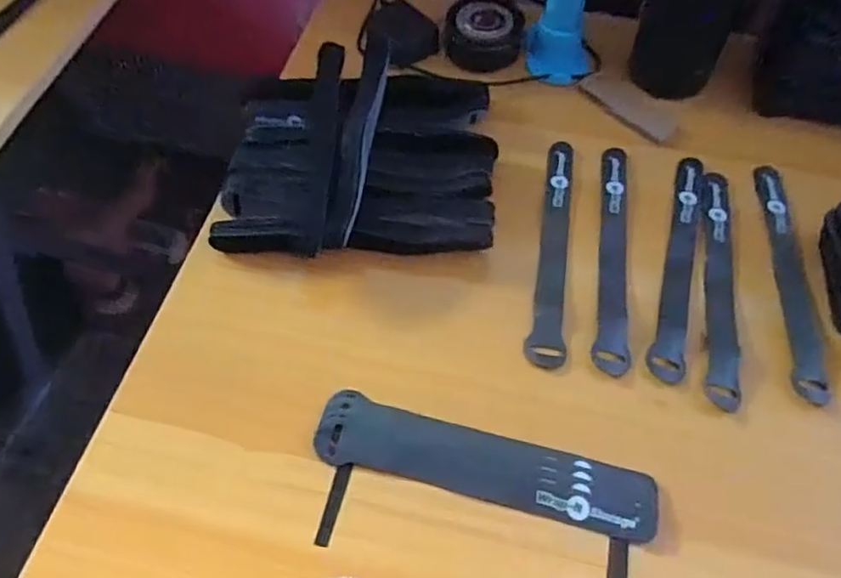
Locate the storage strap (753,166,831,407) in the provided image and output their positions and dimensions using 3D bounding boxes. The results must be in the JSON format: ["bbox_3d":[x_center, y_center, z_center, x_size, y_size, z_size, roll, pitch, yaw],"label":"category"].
[{"bbox_3d":[0.262,-0.014,0.453,0.022,0.006,0.205,7,54,7],"label":"storage strap"}]

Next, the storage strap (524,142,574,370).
[{"bbox_3d":[0.097,-0.035,0.464,0.025,0.004,0.203,8,54,5],"label":"storage strap"}]

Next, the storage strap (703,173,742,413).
[{"bbox_3d":[0.210,-0.012,0.447,0.020,0.004,0.205,12,55,8],"label":"storage strap"}]

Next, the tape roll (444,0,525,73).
[{"bbox_3d":[0.057,-0.232,0.585,0.070,0.029,0.071,11,55,7],"label":"tape roll"}]

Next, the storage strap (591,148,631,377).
[{"bbox_3d":[0.140,-0.031,0.461,0.022,0.004,0.203,9,54,6],"label":"storage strap"}]

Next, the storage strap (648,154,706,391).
[{"bbox_3d":[0.185,-0.023,0.456,0.022,0.004,0.202,15,55,10],"label":"storage strap"}]

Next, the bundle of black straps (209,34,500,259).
[{"bbox_3d":[-0.045,-0.107,0.489,0.199,0.043,0.200,0,54,-1],"label":"bundle of black straps"}]

